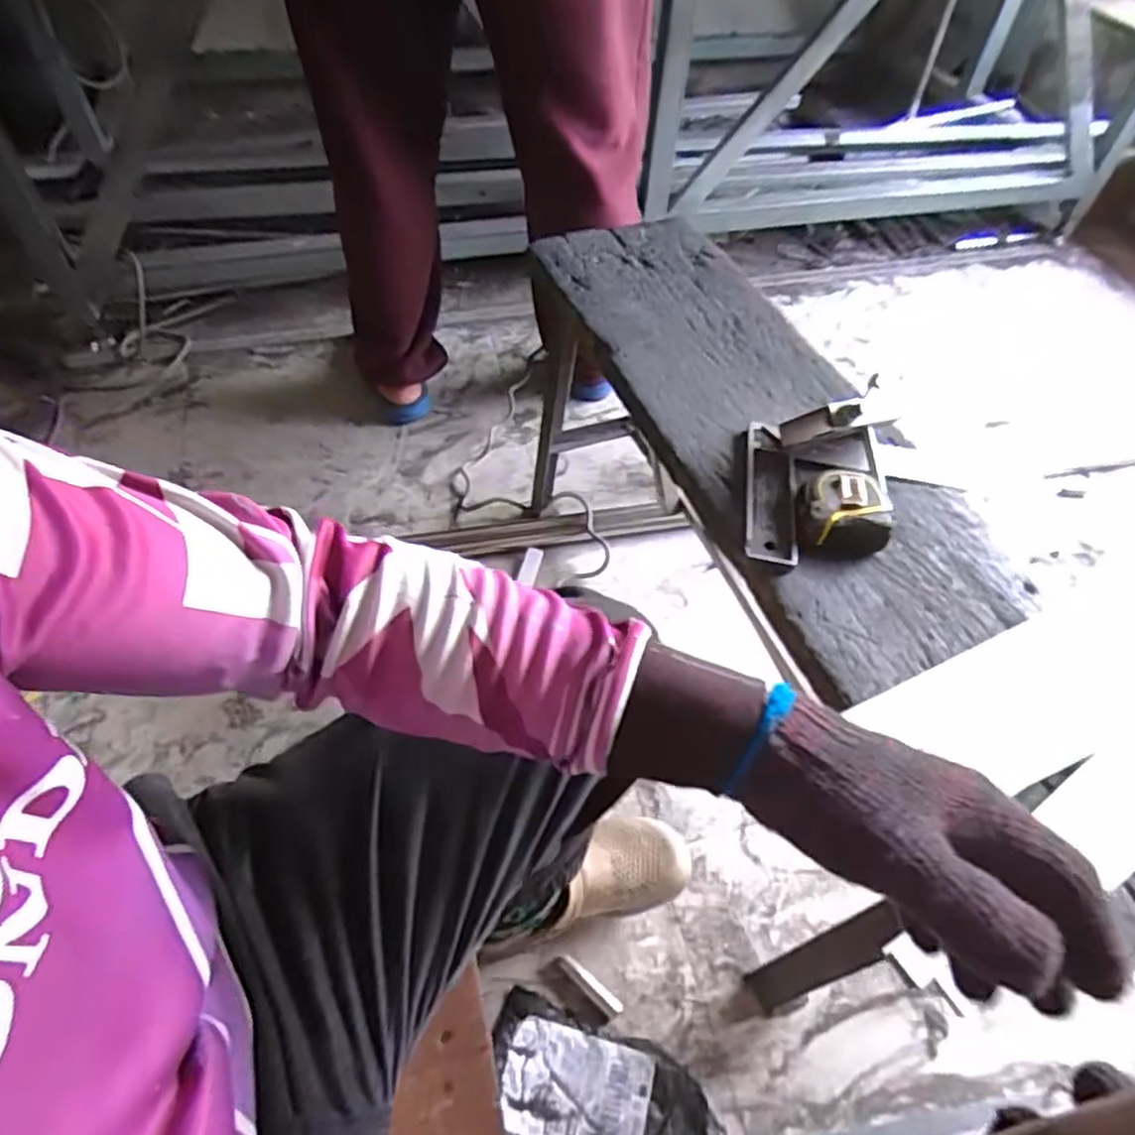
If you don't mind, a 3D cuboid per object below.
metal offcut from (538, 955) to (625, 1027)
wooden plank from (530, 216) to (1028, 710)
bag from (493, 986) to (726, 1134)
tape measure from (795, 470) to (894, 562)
[{"bbox_3d":[0.015,0.456,0.757,0.088,0.019,0.030,33,58,21],"label":"metal offcut"},{"bbox_3d":[0.189,-0.187,0.768,0.236,0.028,0.701,-18,57,-13],"label":"wooden plank"},{"bbox_3d":[0.028,0.543,0.689,0.233,0.031,0.151,17,54,11],"label":"bag"},{"bbox_3d":[0.251,-0.049,0.641,0.082,0.042,0.077,0,55,-1],"label":"tape measure"}]

